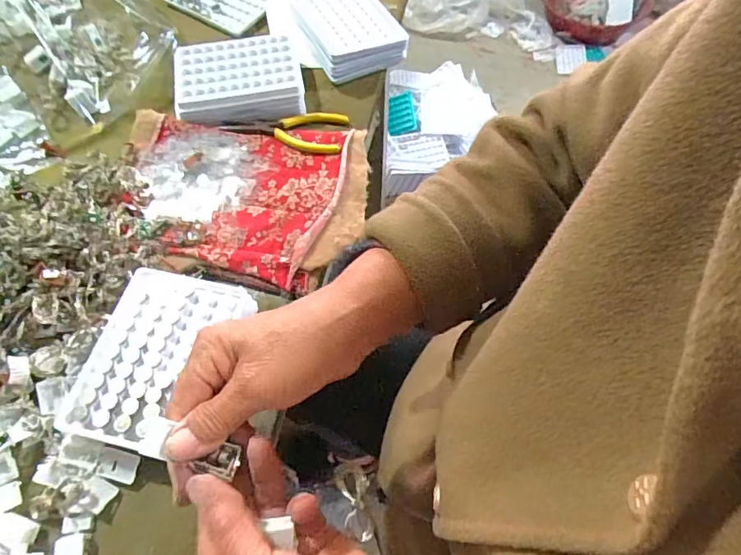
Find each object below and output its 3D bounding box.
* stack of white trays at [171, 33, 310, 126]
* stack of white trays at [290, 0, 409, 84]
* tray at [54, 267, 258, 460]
[{"bbox_3d":[-0.136,-0.205,0.496,0.124,0.028,0.093,-13,62,-8],"label":"stack of white trays"},{"bbox_3d":[-0.027,-0.282,0.542,0.103,0.031,0.122,-22,64,-13],"label":"stack of white trays"},{"bbox_3d":[-0.160,0.055,0.354,0.105,0.013,0.130,15,62,1],"label":"tray"}]

